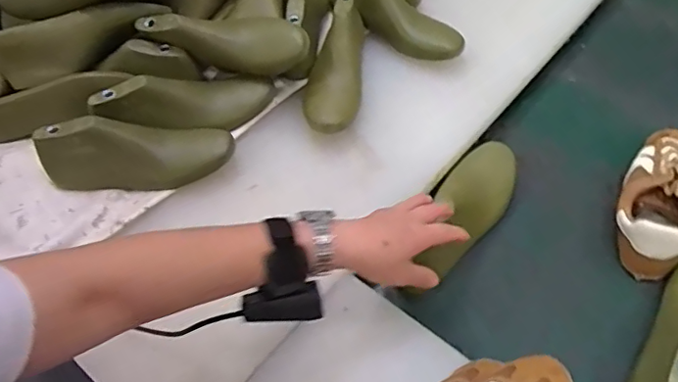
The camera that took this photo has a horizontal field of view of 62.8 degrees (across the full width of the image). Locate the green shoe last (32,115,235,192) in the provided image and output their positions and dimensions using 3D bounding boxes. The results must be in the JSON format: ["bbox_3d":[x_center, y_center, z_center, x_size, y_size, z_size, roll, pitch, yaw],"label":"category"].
[{"bbox_3d":[-0.241,-0.047,0.655,0.216,0.077,0.062,-9,53,-3],"label":"green shoe last"}]

